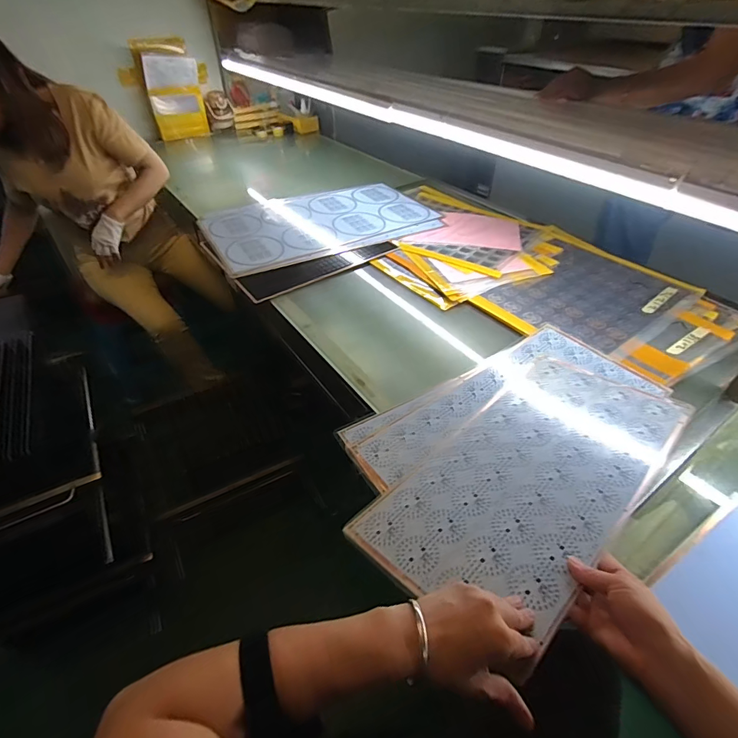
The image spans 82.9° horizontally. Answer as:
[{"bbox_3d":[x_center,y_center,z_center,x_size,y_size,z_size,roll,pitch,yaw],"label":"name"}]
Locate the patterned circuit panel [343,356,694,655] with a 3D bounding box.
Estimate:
[{"bbox_3d":[0.236,0.127,0.586,0.512,0.008,0.238,-31,39,-33],"label":"patterned circuit panel"}]

